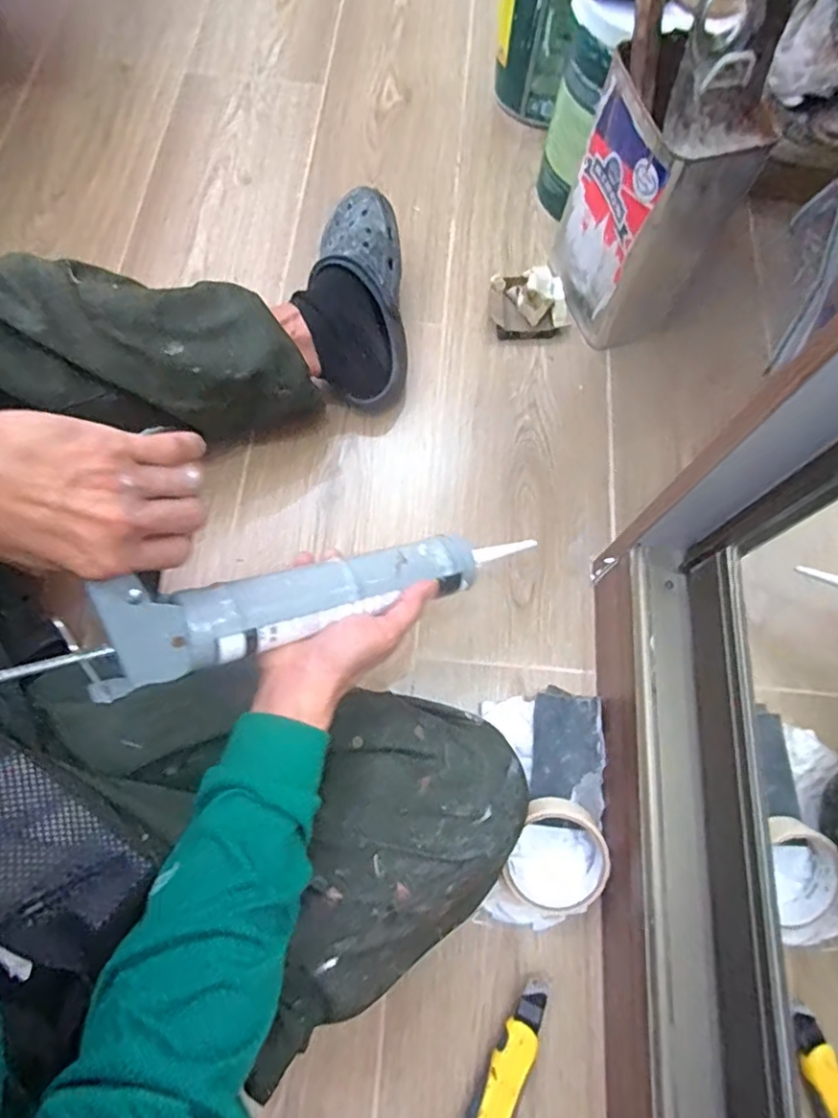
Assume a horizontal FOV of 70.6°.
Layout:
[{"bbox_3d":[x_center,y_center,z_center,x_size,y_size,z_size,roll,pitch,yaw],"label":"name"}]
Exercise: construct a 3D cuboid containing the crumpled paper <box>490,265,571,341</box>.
[{"bbox_3d":[0.133,-0.316,0.719,0.096,0.033,0.091,-9,72,-7],"label":"crumpled paper"}]

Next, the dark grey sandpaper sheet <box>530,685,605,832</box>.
[{"bbox_3d":[0.135,0.180,0.537,0.064,0.011,0.118,5,70,-2],"label":"dark grey sandpaper sheet"}]

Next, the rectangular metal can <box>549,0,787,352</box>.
[{"bbox_3d":[0.238,-0.384,0.602,0.115,0.304,0.149,-20,73,-10],"label":"rectangular metal can"}]

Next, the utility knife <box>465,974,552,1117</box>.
[{"bbox_3d":[0.060,0.420,0.456,0.038,0.028,0.177,21,71,3],"label":"utility knife"}]

